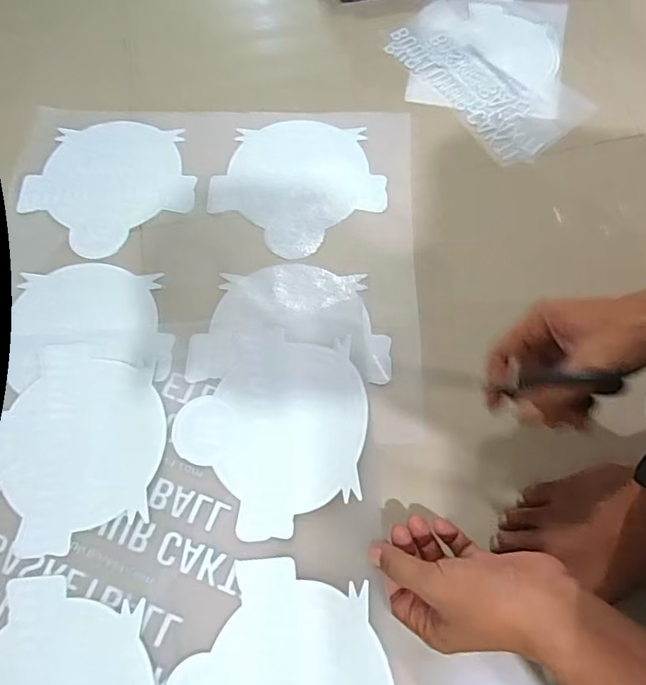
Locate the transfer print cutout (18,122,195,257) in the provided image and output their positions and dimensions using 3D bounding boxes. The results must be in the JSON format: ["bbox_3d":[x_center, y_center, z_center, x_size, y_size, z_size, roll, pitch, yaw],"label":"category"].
[{"bbox_3d":[-0.256,-0.185,0.627,0.197,0.007,0.179,-3,69,1],"label":"transfer print cutout"}]

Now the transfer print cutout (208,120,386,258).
[{"bbox_3d":[-0.030,-0.185,0.624,0.198,0.005,0.180,0,70,1],"label":"transfer print cutout"}]

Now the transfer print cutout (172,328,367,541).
[{"bbox_3d":[-0.052,0.079,0.500,0.176,0.028,0.191,5,68,4],"label":"transfer print cutout"}]

